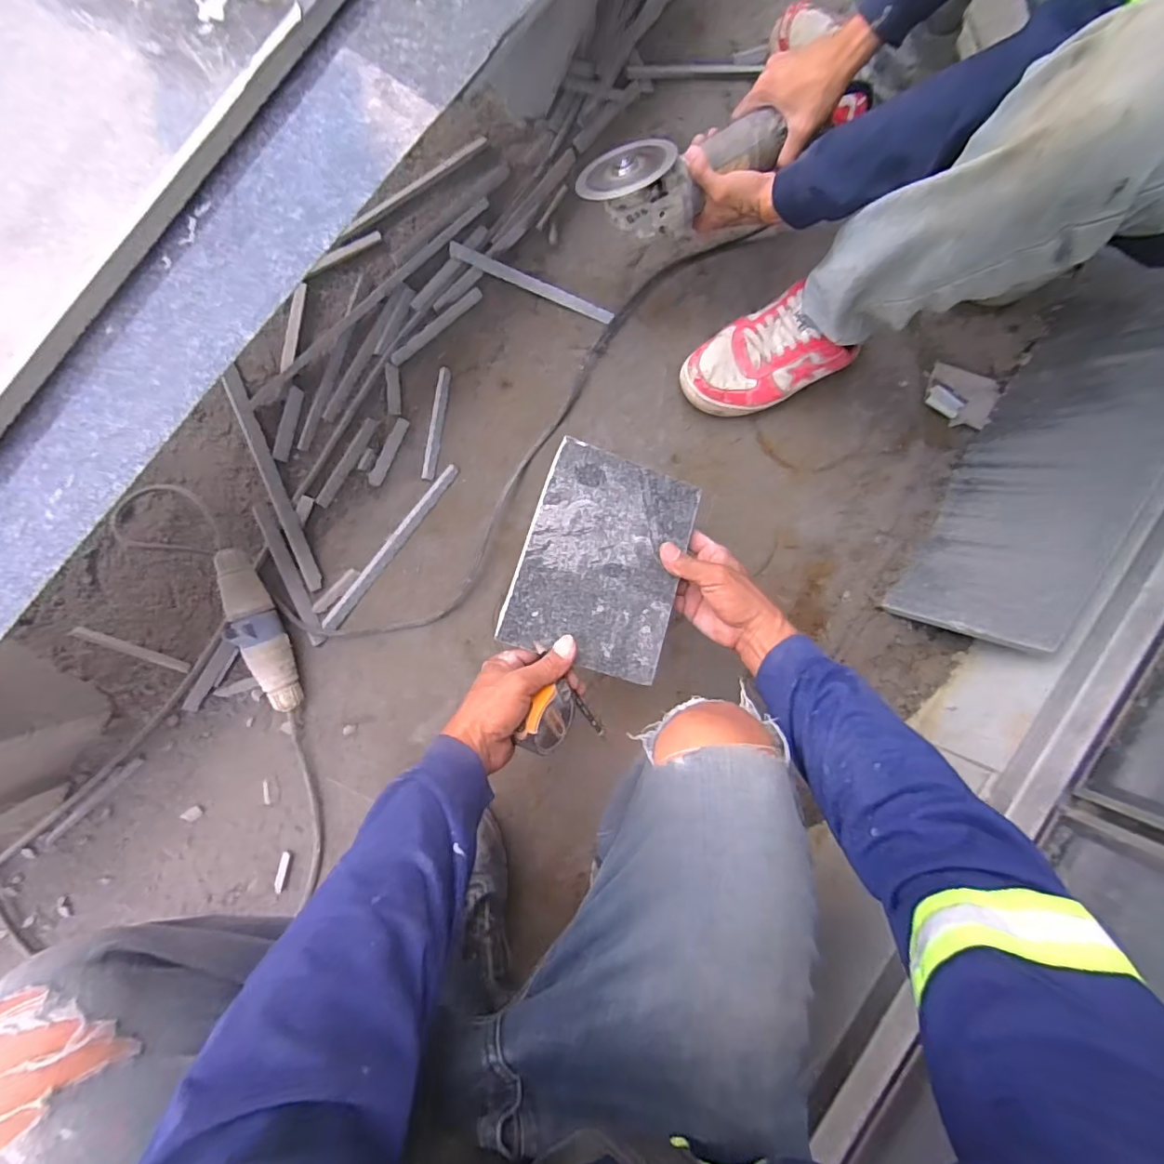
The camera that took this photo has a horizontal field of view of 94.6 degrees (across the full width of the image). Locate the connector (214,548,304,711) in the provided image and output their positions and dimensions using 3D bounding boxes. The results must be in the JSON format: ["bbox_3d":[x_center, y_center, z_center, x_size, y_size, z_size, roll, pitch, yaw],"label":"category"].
[{"bbox_3d":[-0.386,0.059,0.642,0.051,0.054,0.200,-18,91,-5],"label":"connector"}]

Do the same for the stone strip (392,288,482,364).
[{"bbox_3d":[-0.187,-0.330,0.693,0.143,0.004,0.017,-41,92,-4],"label":"stone strip"}]

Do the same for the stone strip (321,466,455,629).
[{"bbox_3d":[-0.242,-0.046,0.680,0.018,0.009,0.254,37,86,-3],"label":"stone strip"}]

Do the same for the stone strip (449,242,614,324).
[{"bbox_3d":[-0.064,-0.385,0.695,0.219,0.013,0.015,21,87,-4],"label":"stone strip"}]

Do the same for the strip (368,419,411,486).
[{"bbox_3d":[-0.247,-0.166,0.686,0.017,0.004,0.093,25,87,-4],"label":"strip"}]

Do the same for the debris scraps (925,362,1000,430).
[{"bbox_3d":[0.538,-0.262,0.761,0.089,0.019,0.076,20,87,-4],"label":"debris scraps"}]

